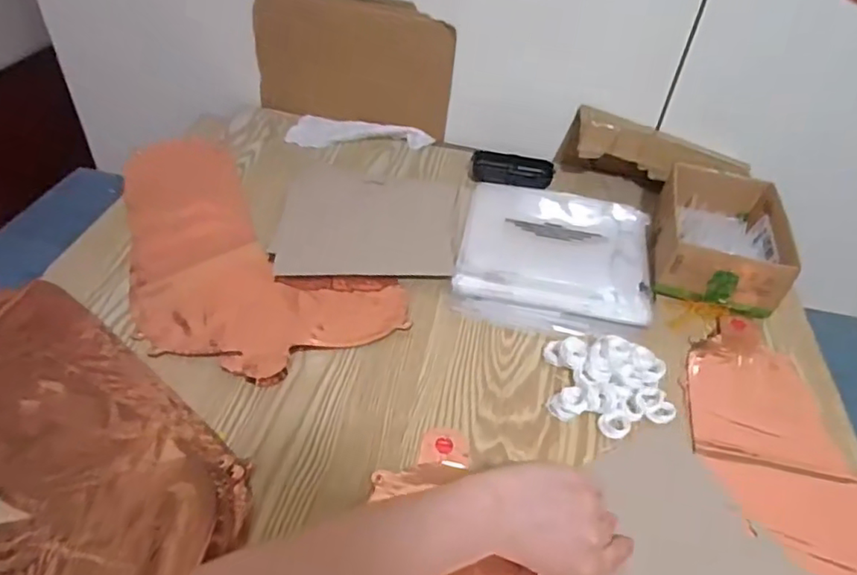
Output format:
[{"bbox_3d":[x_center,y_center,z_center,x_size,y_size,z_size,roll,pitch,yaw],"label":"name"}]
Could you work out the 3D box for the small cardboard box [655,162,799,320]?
[{"bbox_3d":[0.334,-0.060,0.680,0.127,0.066,0.193,15,42,10],"label":"small cardboard box"}]

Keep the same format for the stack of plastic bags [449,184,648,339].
[{"bbox_3d":[0.145,-0.043,0.669,0.209,0.029,0.230,11,41,6],"label":"stack of plastic bags"}]

